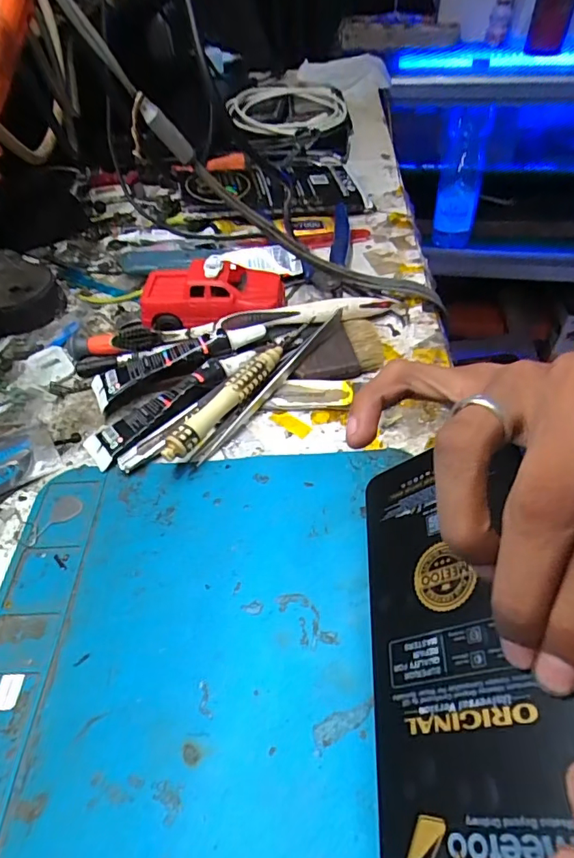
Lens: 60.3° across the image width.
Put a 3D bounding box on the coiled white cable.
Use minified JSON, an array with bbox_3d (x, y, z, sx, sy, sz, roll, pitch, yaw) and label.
[{"bbox_3d":[0.003,-0.383,0.592,0.141,0.030,0.161,14,50,18],"label":"coiled white cable"}]

